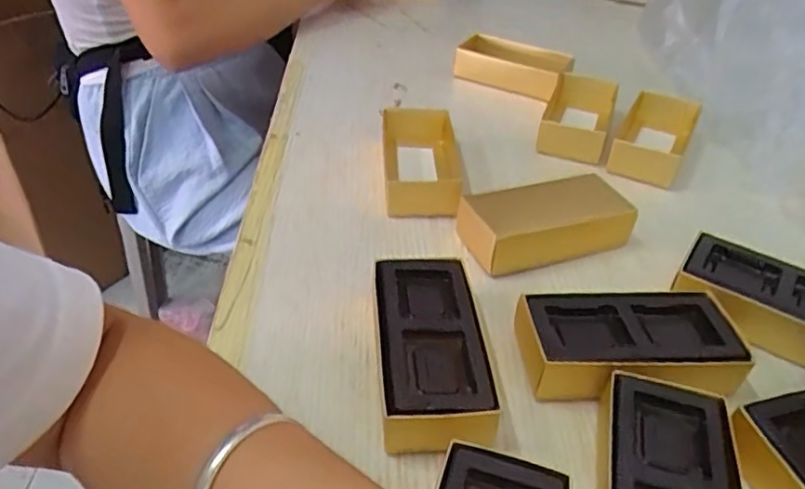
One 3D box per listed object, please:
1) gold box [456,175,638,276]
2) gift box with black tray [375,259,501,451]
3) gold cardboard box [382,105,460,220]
[{"bbox_3d":[0.100,-0.015,0.427,0.114,0.033,0.054,-6,39,-10],"label":"gold box"},{"bbox_3d":[0.016,0.058,0.337,0.056,0.035,0.117,-2,38,-4],"label":"gift box with black tray"},{"bbox_3d":[0.014,-0.070,0.500,0.064,0.035,0.124,3,38,1],"label":"gold cardboard box"}]

